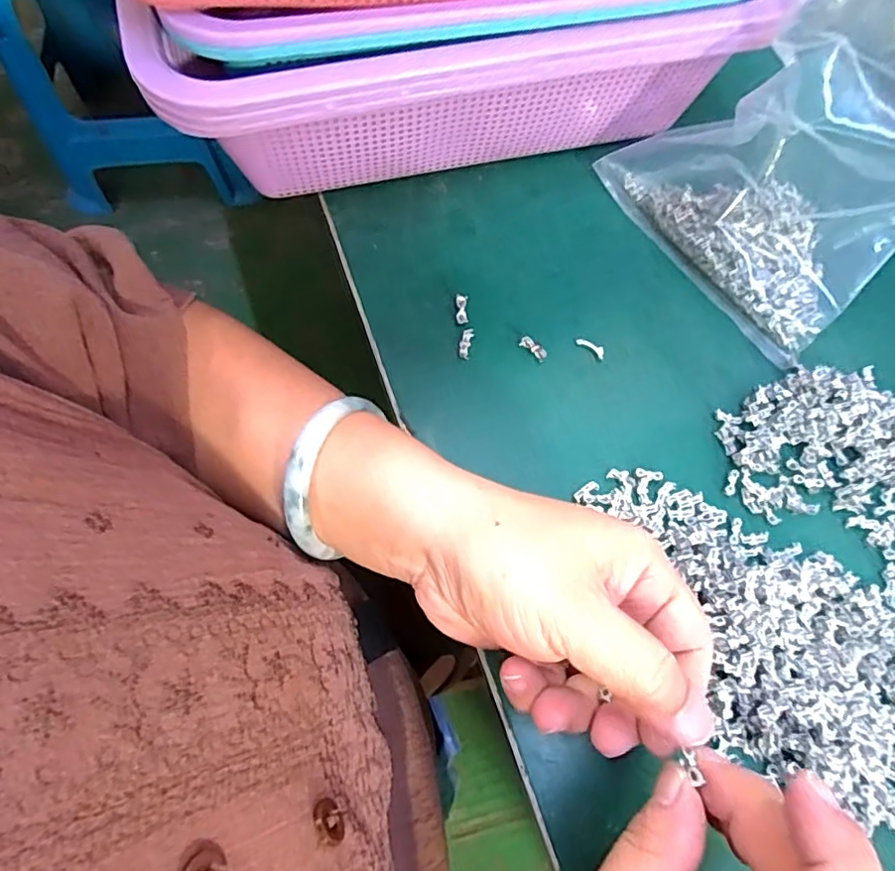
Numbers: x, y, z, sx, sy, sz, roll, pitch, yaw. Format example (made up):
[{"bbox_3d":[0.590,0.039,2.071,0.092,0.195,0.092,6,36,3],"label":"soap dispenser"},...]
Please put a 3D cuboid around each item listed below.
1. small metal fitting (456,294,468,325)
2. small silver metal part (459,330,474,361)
[{"bbox_3d":[0.007,-0.064,0.294,0.006,0.004,0.015,-1,81,-2],"label":"small metal fitting"},{"bbox_3d":[0.009,-0.046,0.289,0.006,0.004,0.016,11,69,2],"label":"small silver metal part"}]

